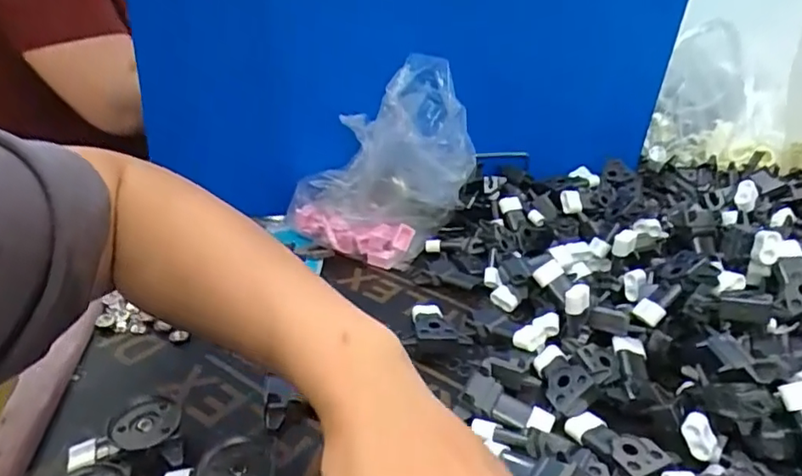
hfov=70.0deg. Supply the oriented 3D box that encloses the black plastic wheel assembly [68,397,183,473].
[{"bbox_3d":[-0.166,0.124,0.355,0.067,0.030,0.037,3,28,-2],"label":"black plastic wheel assembly"}]

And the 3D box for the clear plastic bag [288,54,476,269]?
[{"bbox_3d":[-0.017,-0.073,0.577,0.152,0.178,0.121,-18,35,-36],"label":"clear plastic bag"}]

